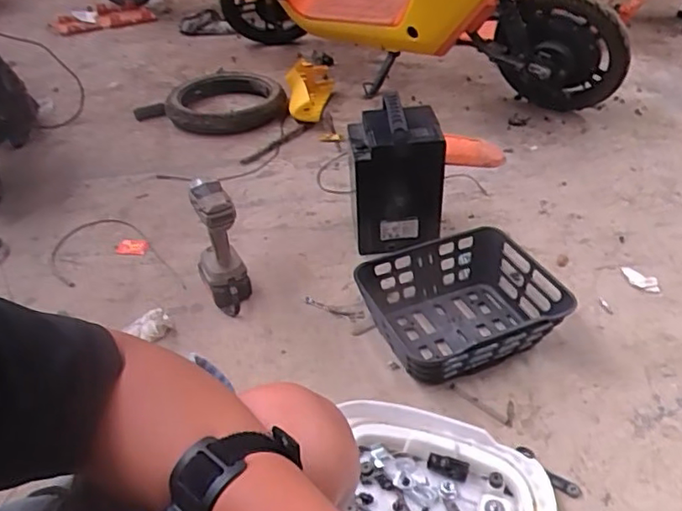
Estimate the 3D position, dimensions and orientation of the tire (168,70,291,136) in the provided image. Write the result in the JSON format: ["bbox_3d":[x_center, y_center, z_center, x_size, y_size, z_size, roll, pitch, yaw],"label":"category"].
[{"bbox_3d":[-0.334,-0.454,1.707,0.329,0.065,0.329,0,39,0],"label":"tire"}]

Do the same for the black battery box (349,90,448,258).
[{"bbox_3d":[0.109,-0.148,1.205,0.178,0.296,0.112,-3,39,-3],"label":"black battery box"}]

